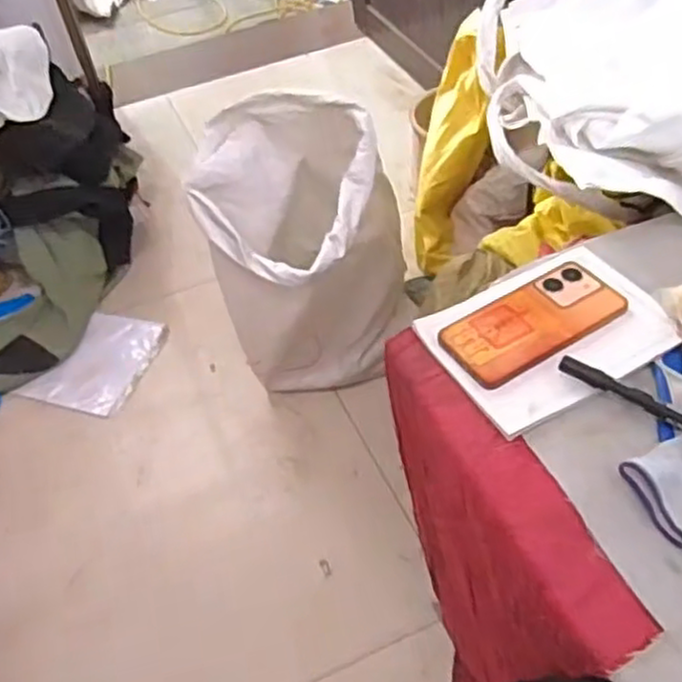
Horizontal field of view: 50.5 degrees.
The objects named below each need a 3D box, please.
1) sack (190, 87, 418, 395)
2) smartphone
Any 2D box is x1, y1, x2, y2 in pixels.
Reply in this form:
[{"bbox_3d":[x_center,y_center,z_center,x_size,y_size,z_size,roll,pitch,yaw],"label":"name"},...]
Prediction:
[{"bbox_3d":[-0.043,-0.113,1.128,0.300,0.443,0.251,-9,47,-1],"label":"sack"},{"bbox_3d":[0.178,-0.019,0.673,0.169,0.014,0.085,-26,50,-16],"label":"smartphone"}]

